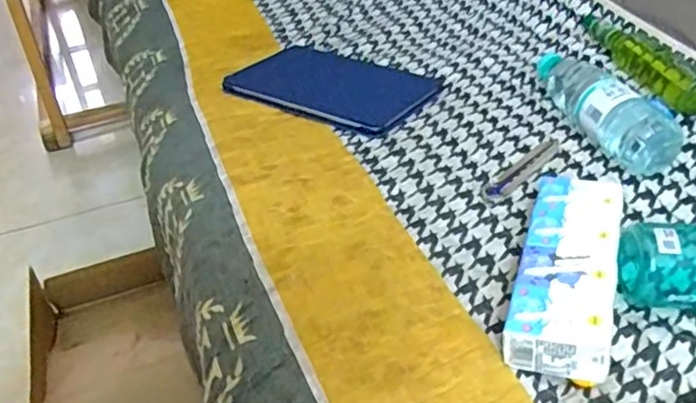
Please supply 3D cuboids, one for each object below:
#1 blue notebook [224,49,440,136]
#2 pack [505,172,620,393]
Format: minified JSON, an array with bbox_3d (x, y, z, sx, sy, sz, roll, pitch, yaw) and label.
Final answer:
[{"bbox_3d":[-0.017,-0.153,0.833,0.246,0.014,0.186,21,42,24],"label":"blue notebook"},{"bbox_3d":[0.186,0.050,0.532,0.076,0.038,0.211,14,39,16],"label":"pack"}]

